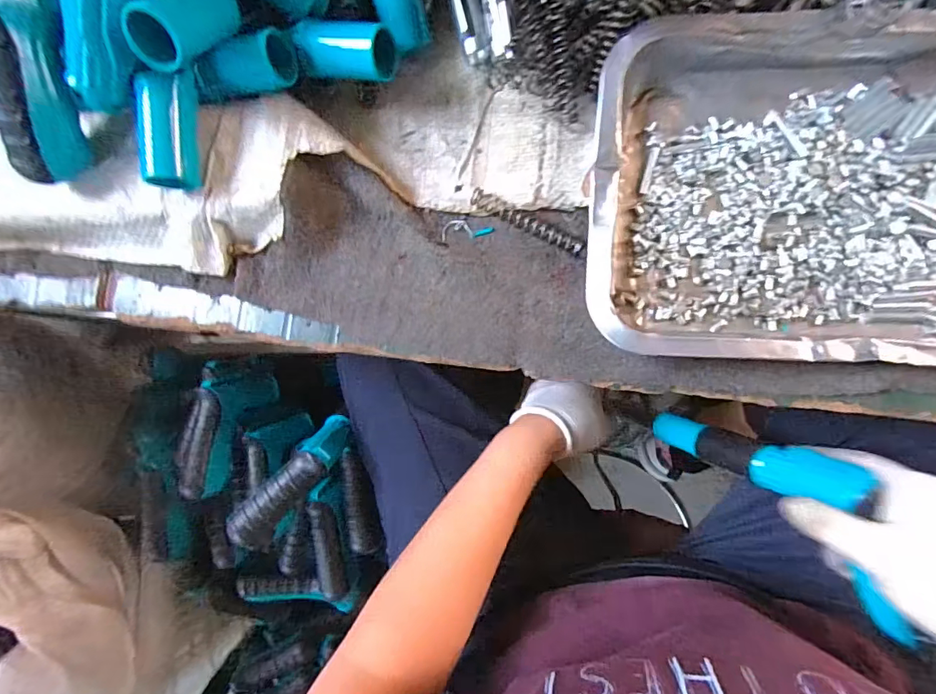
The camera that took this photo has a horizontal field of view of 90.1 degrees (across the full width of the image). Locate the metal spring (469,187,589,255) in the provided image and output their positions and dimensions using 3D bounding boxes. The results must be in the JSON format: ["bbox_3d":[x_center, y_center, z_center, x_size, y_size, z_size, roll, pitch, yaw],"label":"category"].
[{"bbox_3d":[0.037,-0.078,0.293,0.080,0.010,0.010,30,92,10],"label":"metal spring"}]

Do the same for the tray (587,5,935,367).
[{"bbox_3d":[0.199,-0.085,0.256,0.252,0.035,0.183,3,87,9],"label":"tray"}]

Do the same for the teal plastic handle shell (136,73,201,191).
[{"bbox_3d":[-0.178,-0.128,0.279,0.024,0.025,0.064,2,87,9],"label":"teal plastic handle shell"}]

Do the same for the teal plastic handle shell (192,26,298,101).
[{"bbox_3d":[-0.137,-0.172,0.286,0.058,0.027,0.029,-11,85,8],"label":"teal plastic handle shell"}]

